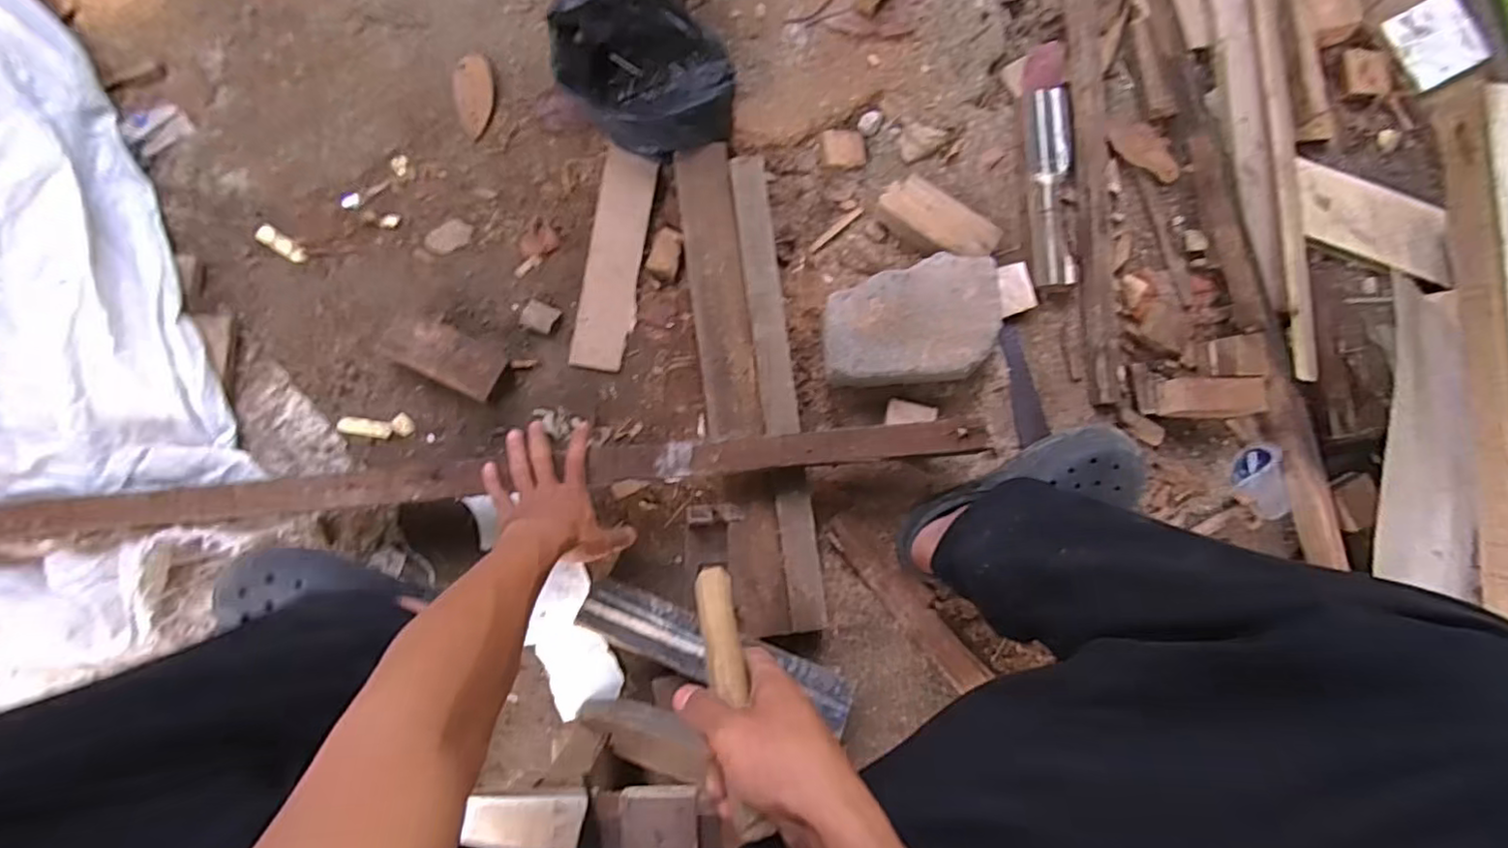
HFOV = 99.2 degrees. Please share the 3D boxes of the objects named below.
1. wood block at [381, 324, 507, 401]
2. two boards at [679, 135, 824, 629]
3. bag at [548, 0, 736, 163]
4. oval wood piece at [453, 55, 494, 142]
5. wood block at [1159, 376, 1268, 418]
[{"bbox_3d":[-0.344,-0.075,0.727,0.124,0.041,0.058,26,84,-1],"label":"wood block"},{"bbox_3d":[-0.006,-0.045,0.729,0.098,0.054,0.544,-7,85,-4],"label":"two boards"},{"bbox_3d":[-0.120,-0.394,0.709,0.168,0.118,0.189,-36,88,-5],"label":"bag"},{"bbox_3d":[-0.327,-0.385,0.749,0.044,0.006,0.098,-1,85,-3],"label":"oval wood piece"},{"bbox_3d":[0.531,-0.030,0.749,0.115,0.053,0.046,-3,85,-4],"label":"wood block"}]

